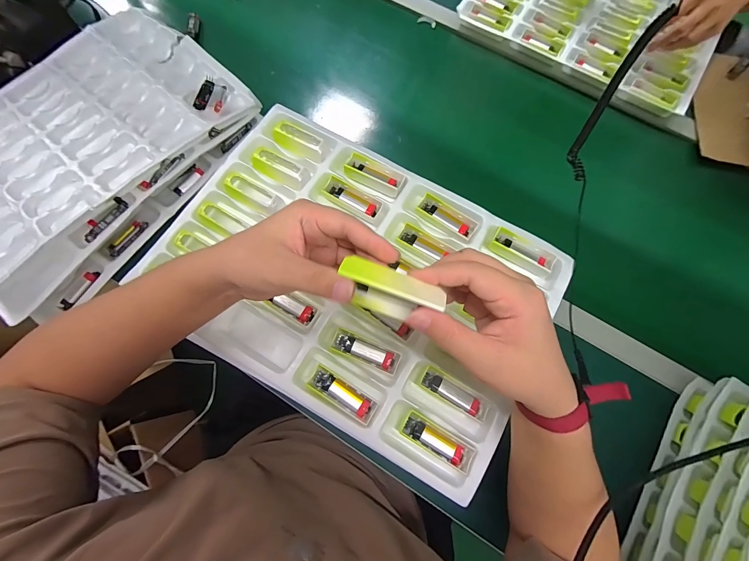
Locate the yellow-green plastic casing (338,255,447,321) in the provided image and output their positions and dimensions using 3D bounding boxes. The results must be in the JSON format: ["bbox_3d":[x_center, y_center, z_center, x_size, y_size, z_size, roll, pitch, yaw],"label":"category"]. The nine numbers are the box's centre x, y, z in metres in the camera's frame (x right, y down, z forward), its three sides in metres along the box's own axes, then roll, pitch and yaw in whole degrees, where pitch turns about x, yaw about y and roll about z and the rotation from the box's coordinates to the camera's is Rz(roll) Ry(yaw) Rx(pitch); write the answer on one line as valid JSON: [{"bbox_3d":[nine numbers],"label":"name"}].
[{"bbox_3d":[0.014,0.008,0.239,0.074,0.028,0.029,17,73,4],"label":"yellow-green plastic casing"}]

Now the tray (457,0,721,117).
[{"bbox_3d":[0.428,-0.525,0.653,0.450,0.025,0.311,31,74,8],"label":"tray"}]

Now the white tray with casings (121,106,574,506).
[{"bbox_3d":[-0.024,-0.005,0.407,0.450,0.034,0.319,31,75,8],"label":"white tray with casings"}]

